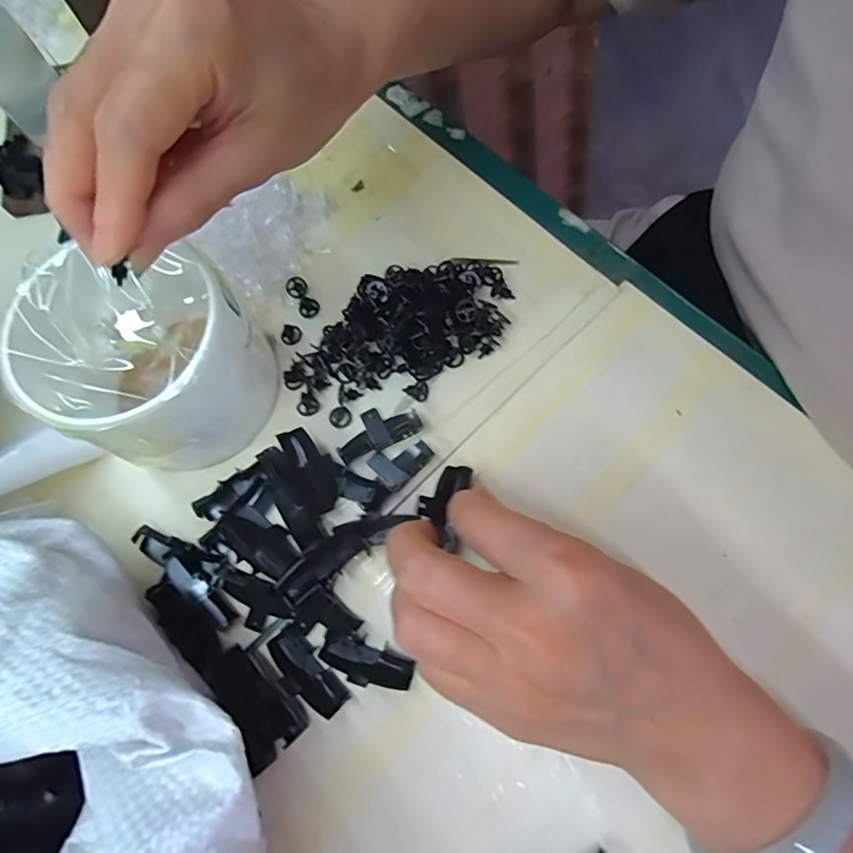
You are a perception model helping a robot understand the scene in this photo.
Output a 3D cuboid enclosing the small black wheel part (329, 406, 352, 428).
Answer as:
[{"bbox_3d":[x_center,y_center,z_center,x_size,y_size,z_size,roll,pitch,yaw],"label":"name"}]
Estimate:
[{"bbox_3d":[-0.043,-0.005,0.258,0.011,0.004,0.010,0,72,2],"label":"small black wheel part"}]

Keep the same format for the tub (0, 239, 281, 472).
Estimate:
[{"bbox_3d":[-0.118,-0.029,0.229,0.085,0.077,0.081,0,72,2],"label":"tub"}]

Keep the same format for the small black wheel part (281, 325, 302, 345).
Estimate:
[{"bbox_3d":[-0.070,-0.047,0.271,0.011,0.004,0.011,0,72,2],"label":"small black wheel part"}]

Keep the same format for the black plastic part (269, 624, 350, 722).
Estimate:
[{"bbox_3d":[-0.052,0.105,0.224,0.018,0.007,0.039,-36,75,-9],"label":"black plastic part"}]

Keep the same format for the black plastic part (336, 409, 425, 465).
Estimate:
[{"bbox_3d":[-0.025,0.001,0.254,0.041,0.005,0.021,-27,74,-7],"label":"black plastic part"}]

